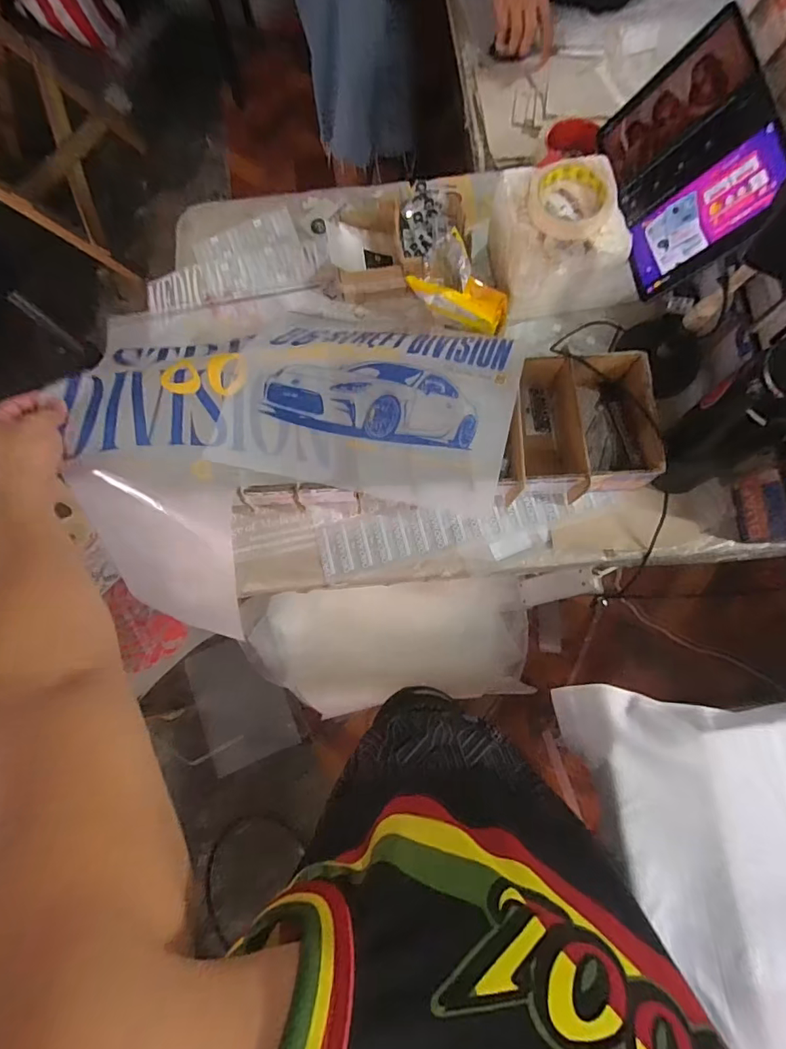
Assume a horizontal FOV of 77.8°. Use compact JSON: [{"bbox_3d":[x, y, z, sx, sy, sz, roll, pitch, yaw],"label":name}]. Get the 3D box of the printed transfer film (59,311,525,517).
[{"bbox_3d":[-0.116,-0.141,0.590,0.510,0.146,0.238,2,77,2],"label":"printed transfer film"}]

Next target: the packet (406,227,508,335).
[{"bbox_3d":[0.088,-0.305,0.626,0.129,0.061,0.087,18,78,6],"label":"packet"}]

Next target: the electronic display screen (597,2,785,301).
[{"bbox_3d":[0.323,-0.403,0.536,0.011,0.156,0.251,1,75,-36],"label":"electronic display screen"}]

